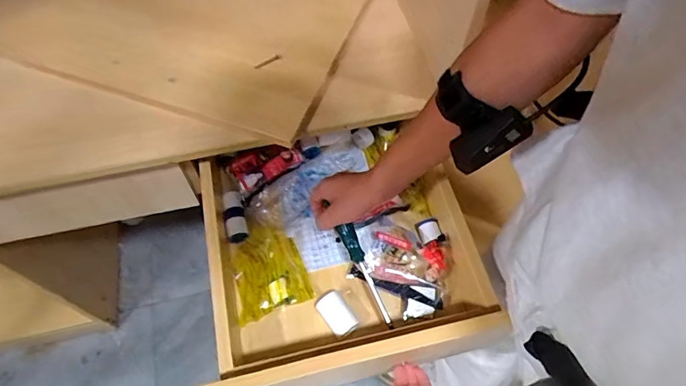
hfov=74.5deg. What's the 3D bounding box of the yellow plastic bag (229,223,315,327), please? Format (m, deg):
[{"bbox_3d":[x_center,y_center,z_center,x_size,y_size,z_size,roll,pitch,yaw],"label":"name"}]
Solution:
[{"bbox_3d":[-0.108,0.107,0.644,0.100,0.033,0.131,-18,62,-12],"label":"yellow plastic bag"}]

